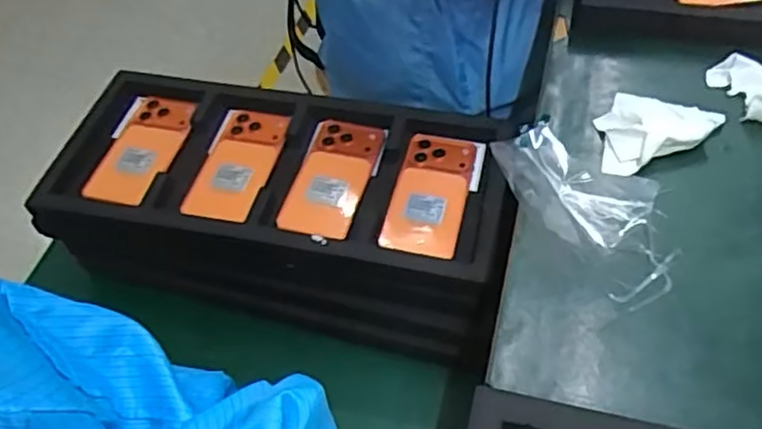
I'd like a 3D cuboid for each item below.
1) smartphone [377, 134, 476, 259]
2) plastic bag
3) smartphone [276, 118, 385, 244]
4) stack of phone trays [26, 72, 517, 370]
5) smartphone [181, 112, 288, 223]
[{"bbox_3d":[0.052,-0.023,0.716,0.078,0.010,0.165,10,53,9],"label":"smartphone"},{"bbox_3d":[0.168,-0.011,0.533,0.092,0.032,0.175,-29,57,-19],"label":"plastic bag"},{"bbox_3d":[-0.051,-0.041,0.727,0.076,0.008,0.162,11,54,10],"label":"smartphone"},{"bbox_3d":[-0.109,-0.015,0.768,0.486,0.118,0.246,11,54,10],"label":"stack of phone trays"},{"bbox_3d":[-0.160,-0.055,0.741,0.081,0.013,0.161,8,53,8],"label":"smartphone"}]

